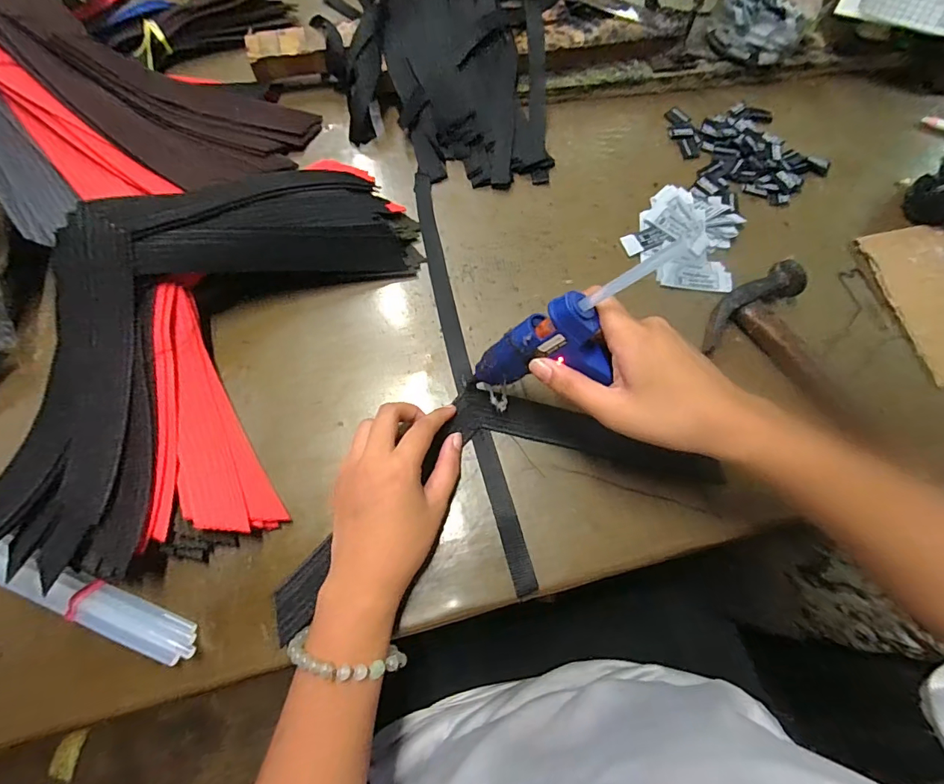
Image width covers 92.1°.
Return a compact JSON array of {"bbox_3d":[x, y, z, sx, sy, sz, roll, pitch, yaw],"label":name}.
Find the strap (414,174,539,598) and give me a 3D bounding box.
[{"bbox_3d":[-0.007,-0.029,0.376,0.020,0.010,0.368,-13,72,-6],"label":"strap"}]

